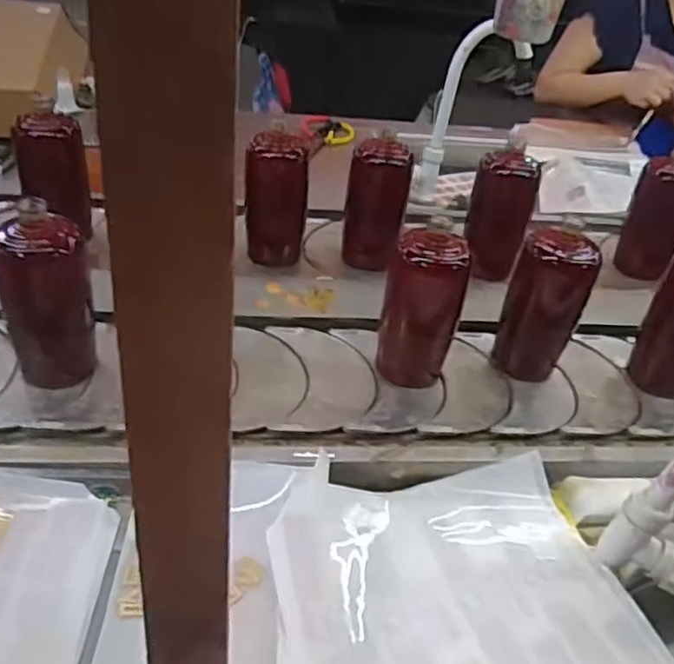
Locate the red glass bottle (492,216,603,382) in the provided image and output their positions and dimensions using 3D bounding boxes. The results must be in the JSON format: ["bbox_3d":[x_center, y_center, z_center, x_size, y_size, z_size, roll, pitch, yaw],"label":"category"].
[{"bbox_3d":[0.230,-0.030,0.750,0.070,0.184,0.058,-3,38,-15],"label":"red glass bottle"}]

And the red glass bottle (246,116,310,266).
[{"bbox_3d":[-0.079,-0.168,0.898,0.078,0.180,0.076,15,37,9],"label":"red glass bottle"}]

